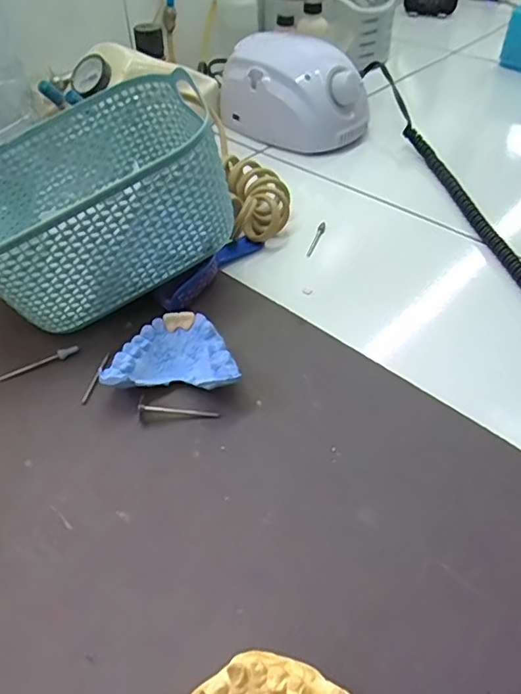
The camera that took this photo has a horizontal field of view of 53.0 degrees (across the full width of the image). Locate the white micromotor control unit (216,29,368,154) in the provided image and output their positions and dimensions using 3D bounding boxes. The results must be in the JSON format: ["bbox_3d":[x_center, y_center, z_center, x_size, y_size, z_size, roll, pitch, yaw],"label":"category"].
[{"bbox_3d":[0.036,-0.256,0.534,0.148,0.080,0.100,36,67,21],"label":"white micromotor control unit"}]

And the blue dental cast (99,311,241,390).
[{"bbox_3d":[-0.049,0.008,0.307,0.072,0.026,0.052,0,46,1],"label":"blue dental cast"}]

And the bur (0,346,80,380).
[{"bbox_3d":[-0.136,0.009,0.322,0.048,0.005,0.005,-20,49,-18],"label":"bur"}]

